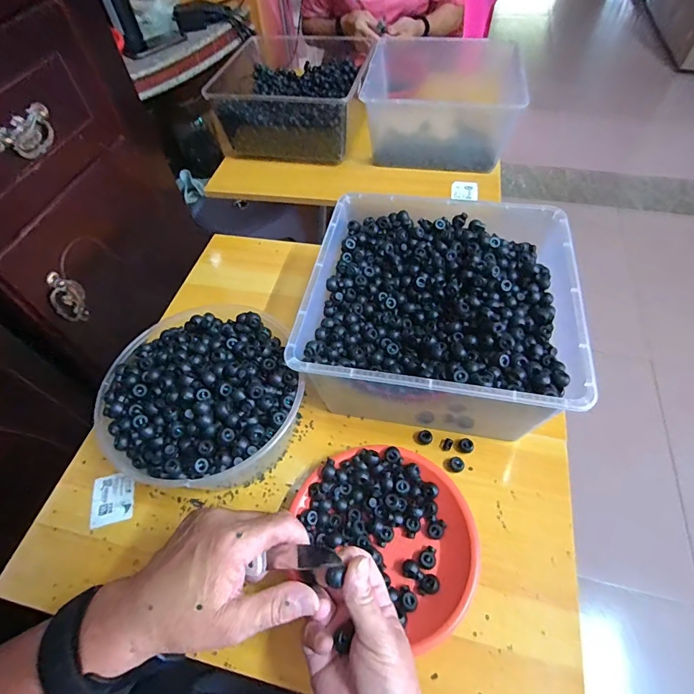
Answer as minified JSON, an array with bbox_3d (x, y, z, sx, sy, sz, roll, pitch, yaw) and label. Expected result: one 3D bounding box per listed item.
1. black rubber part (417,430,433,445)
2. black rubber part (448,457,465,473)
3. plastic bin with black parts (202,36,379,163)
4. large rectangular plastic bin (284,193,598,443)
[{"bbox_3d":[0.098,0.113,0.506,0.018,0.008,0.018,-2,55,3],"label":"black rubber part"},{"bbox_3d":[0.132,0.141,0.485,0.018,0.010,0.016,34,64,24],"label":"black rubber part"},{"bbox_3d":[-0.112,-0.543,0.896,0.302,0.140,0.255,5,56,7],"label":"plastic bin with black parts"},{"bbox_3d":[0.113,-0.041,0.530,0.299,0.146,0.296,7,56,9],"label":"large rectangular plastic bin"}]

